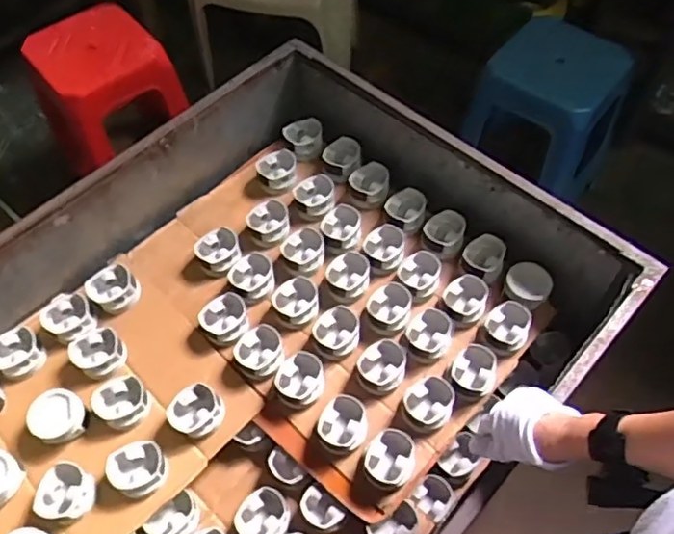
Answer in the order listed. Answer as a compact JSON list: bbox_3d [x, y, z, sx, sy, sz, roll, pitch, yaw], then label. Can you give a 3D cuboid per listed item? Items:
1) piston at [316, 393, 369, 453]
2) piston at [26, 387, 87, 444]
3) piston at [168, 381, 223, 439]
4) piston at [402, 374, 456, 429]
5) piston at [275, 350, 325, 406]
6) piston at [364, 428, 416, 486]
[{"bbox_3d":[0.009,0.241,0.939,0.076,0.045,0.081,-1,57,1],"label":"piston"},{"bbox_3d":[-0.424,0.232,0.944,0.080,0.049,0.075,-1,57,1],"label":"piston"},{"bbox_3d":[-0.216,0.221,0.951,0.084,0.045,0.074,14,59,10],"label":"piston"},{"bbox_3d":[0.144,0.210,0.957,0.073,0.054,0.078,-1,57,1],"label":"piston"},{"bbox_3d":[-0.056,0.176,0.968,0.070,0.051,0.074,-1,57,1],"label":"piston"},{"bbox_3d":[0.078,0.285,0.913,0.072,0.053,0.081,23,61,15],"label":"piston"}]

